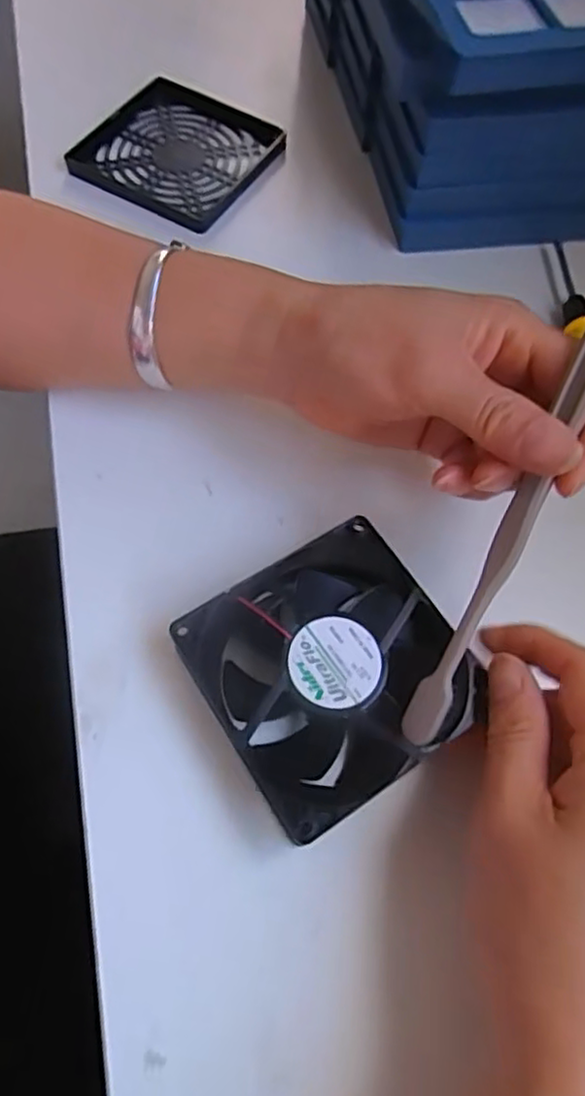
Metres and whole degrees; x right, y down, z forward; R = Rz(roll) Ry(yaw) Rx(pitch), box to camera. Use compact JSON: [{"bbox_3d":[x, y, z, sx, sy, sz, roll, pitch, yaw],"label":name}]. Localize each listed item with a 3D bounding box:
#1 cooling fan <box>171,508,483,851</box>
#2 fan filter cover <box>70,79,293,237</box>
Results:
[{"bbox_3d":[0.015,0.047,0.255,0.091,0.029,0.091,-29,69,-16],"label":"cooling fan"},{"bbox_3d":[-0.068,-0.237,0.401,0.101,0.012,0.097,29,70,7],"label":"fan filter cover"}]

